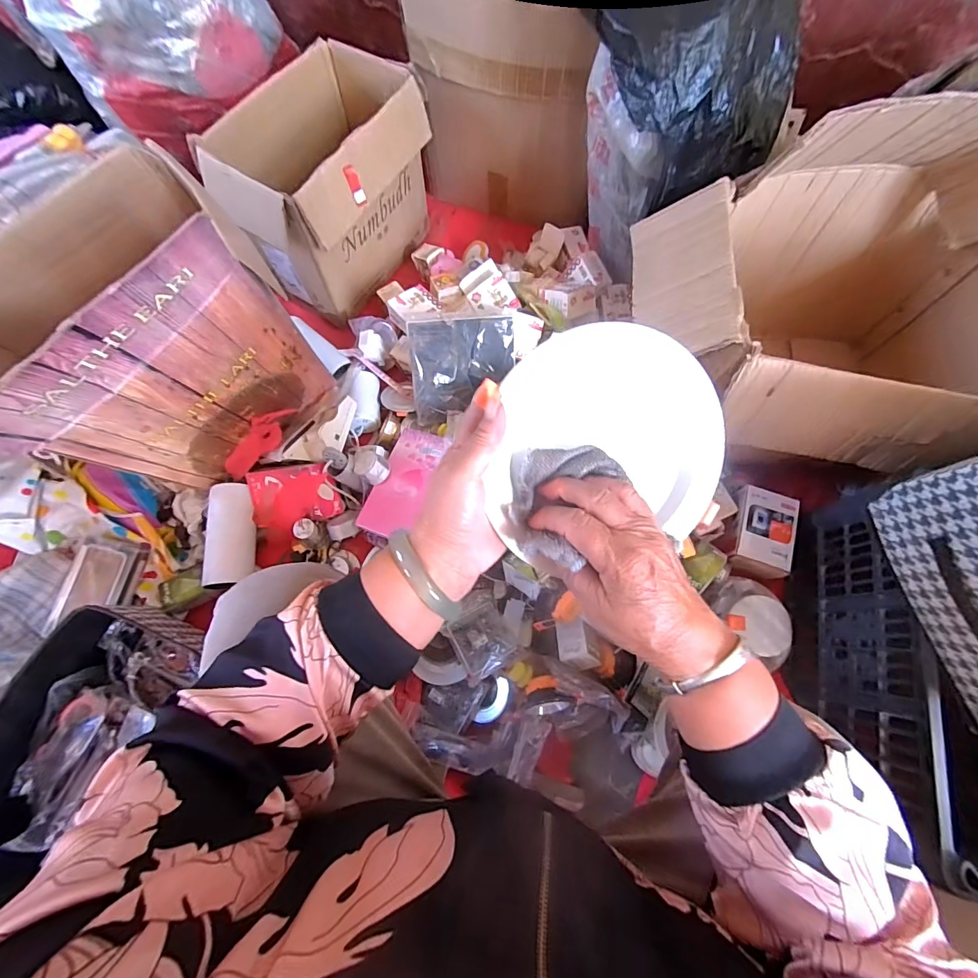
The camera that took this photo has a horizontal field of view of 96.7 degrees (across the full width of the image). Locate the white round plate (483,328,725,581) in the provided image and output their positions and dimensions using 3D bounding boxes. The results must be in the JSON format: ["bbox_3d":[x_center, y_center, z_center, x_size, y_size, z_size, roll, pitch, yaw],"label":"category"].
[{"bbox_3d":[0.084,-0.032,0.317,0.177,0.014,0.162,-3,104,-11],"label":"white round plate"}]

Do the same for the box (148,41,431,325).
[{"bbox_3d":[-0.306,-0.613,0.883,0.253,0.283,0.451,27,74,9],"label":"box"}]

